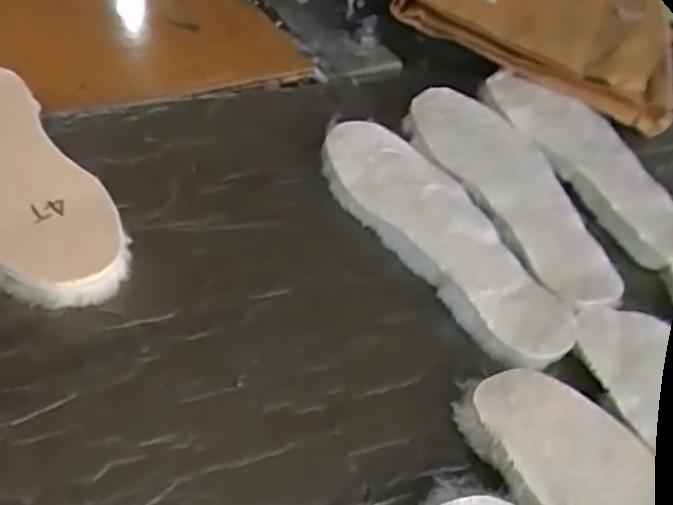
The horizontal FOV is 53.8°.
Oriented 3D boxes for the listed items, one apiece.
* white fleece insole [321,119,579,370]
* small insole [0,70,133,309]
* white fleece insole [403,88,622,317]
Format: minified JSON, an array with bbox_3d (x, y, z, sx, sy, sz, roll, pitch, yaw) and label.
[{"bbox_3d":[0.076,-0.021,0.497,0.089,0.012,0.257,-19,50,-26],"label":"white fleece insole"},{"bbox_3d":[-0.229,-0.050,0.473,0.089,0.031,0.243,-25,53,-30],"label":"small insole"},{"bbox_3d":[0.143,-0.059,0.543,0.096,0.012,0.262,-11,47,-19],"label":"white fleece insole"}]

